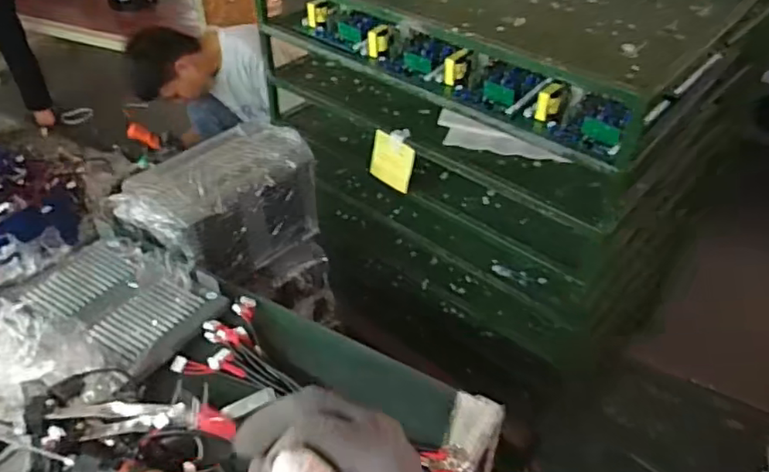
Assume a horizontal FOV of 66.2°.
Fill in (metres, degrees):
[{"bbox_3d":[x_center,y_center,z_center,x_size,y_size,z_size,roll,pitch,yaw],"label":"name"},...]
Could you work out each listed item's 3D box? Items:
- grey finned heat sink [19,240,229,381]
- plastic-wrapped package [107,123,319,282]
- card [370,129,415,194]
[{"bbox_3d":[-0.394,0.092,0.897,0.270,0.046,0.188,22,46,22],"label":"grey finned heat sink"},{"bbox_3d":[-0.307,-0.049,1.134,0.342,0.200,0.199,-32,51,-30],"label":"plastic-wrapped package"},{"bbox_3d":[0.016,-0.152,1.207,0.106,0.100,0.007,33,33,27],"label":"card"}]

